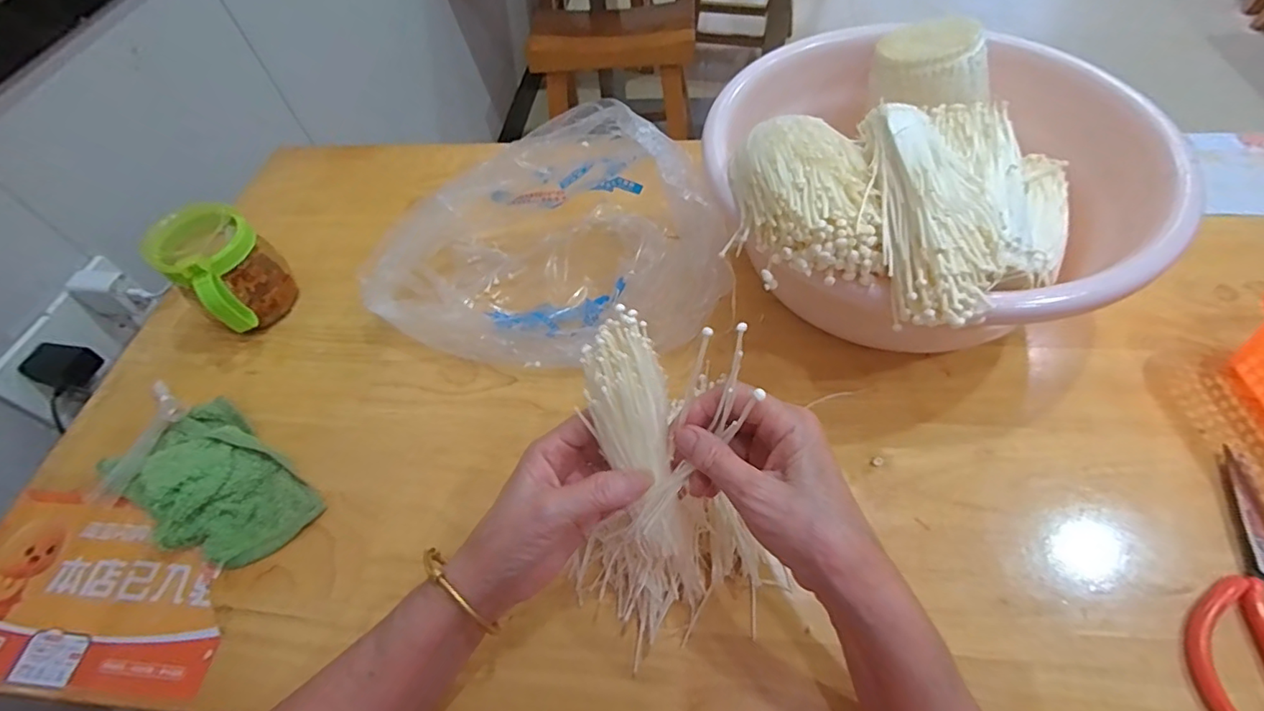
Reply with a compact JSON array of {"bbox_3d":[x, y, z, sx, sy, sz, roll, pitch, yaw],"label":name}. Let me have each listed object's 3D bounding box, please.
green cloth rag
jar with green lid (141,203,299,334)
[{"bbox_3d":[-0.325,0.097,0.419,0.159,0.044,0.094,31,63,23],"label":"green cloth rag"},{"bbox_3d":[-0.362,-0.073,0.506,0.087,0.103,0.082,-3,56,4],"label":"jar with green lid"}]

